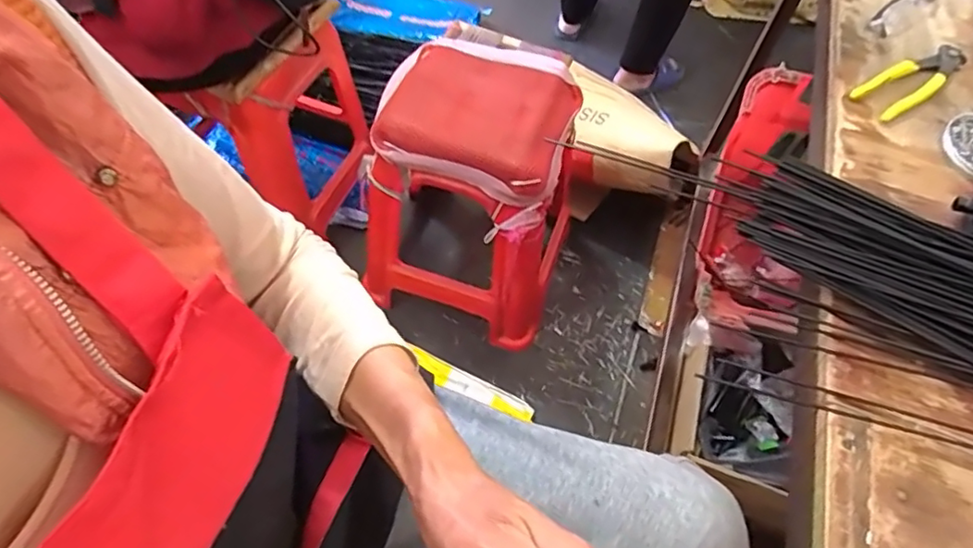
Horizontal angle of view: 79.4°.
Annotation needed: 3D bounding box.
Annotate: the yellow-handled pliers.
[{"bbox_3d":[0.447,-0.205,0.613,0.160,0.015,0.044,-29,63,-21],"label":"yellow-handled pliers"}]

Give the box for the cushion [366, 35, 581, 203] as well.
[{"bbox_3d":[-0.014,-0.268,0.996,0.310,0.095,0.265,16,57,6],"label":"cushion"}]

